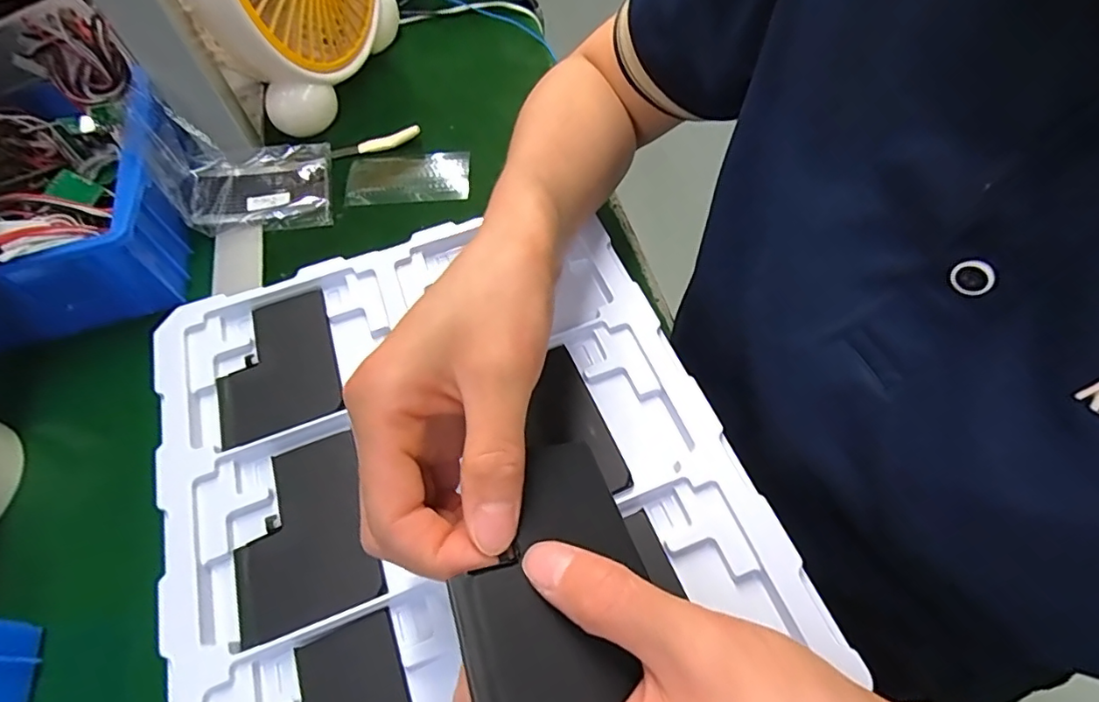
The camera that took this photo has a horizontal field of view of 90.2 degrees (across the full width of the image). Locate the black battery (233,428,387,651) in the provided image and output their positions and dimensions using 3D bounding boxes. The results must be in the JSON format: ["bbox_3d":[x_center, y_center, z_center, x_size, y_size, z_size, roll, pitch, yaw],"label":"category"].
[{"bbox_3d":[-0.125,0.090,0.275,0.065,0.006,0.089,-21,61,-10],"label":"black battery"}]

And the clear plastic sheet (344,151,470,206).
[{"bbox_3d":[-0.128,-0.156,0.497,0.109,0.010,0.060,-6,60,1],"label":"clear plastic sheet"}]

